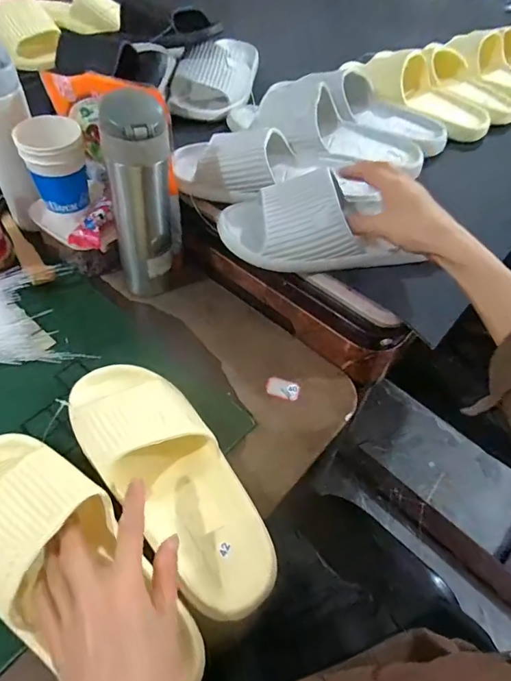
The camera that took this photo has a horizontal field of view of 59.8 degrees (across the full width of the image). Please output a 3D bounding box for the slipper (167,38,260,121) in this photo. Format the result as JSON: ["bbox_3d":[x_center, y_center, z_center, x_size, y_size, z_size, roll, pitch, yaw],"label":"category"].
[{"bbox_3d":[-0.056,-0.422,0.688,0.109,0.065,0.241,14,52,5],"label":"slipper"}]

